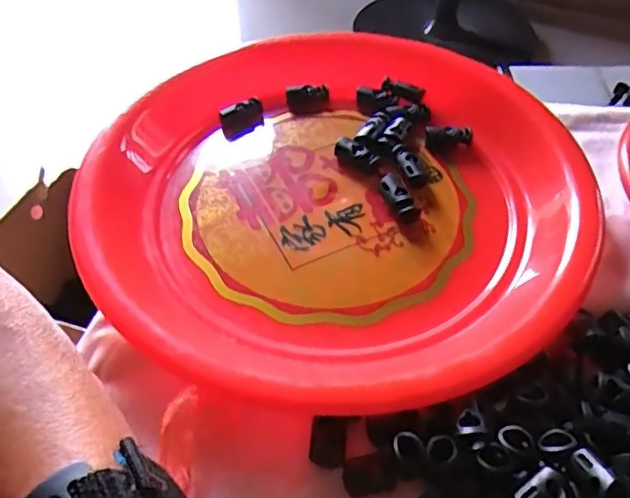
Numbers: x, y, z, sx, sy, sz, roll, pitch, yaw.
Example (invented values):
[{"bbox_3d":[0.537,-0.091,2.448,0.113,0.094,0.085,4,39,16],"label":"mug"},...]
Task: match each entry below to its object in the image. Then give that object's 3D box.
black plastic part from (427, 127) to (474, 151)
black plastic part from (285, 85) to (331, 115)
[{"bbox_3d":[0.080,-0.066,0.351,0.027,0.008,0.013,-2,49,-1],"label":"black plastic part"},{"bbox_3d":[-0.004,-0.096,0.378,0.027,0.008,0.019,-9,50,-7],"label":"black plastic part"}]

